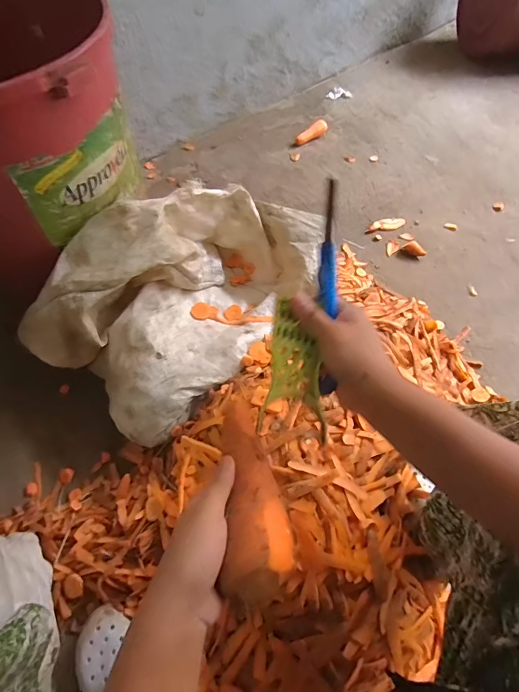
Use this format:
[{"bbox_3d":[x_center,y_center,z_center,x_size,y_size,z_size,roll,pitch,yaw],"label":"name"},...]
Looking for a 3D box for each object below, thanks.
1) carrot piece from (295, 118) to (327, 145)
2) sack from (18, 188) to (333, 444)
[{"bbox_3d":[0.175,-0.714,1.324,0.140,0.038,0.042,-35,66,-22],"label":"carrot piece"},{"bbox_3d":[-0.119,-0.113,0.746,0.574,0.214,0.315,-38,67,-21],"label":"sack"}]

